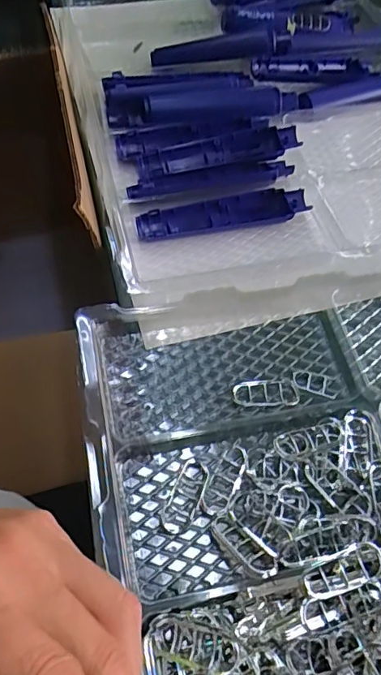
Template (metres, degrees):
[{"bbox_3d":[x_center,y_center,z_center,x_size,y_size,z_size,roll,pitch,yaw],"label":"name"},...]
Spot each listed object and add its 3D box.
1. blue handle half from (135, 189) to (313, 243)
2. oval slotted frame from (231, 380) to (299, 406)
[{"bbox_3d":[0.031,-0.120,0.483,0.165,0.012,0.034,-9,59,-10],"label":"blue handle half"},{"bbox_3d":[0.060,0.044,0.396,0.052,0.005,0.022,-6,59,-8],"label":"oval slotted frame"}]

